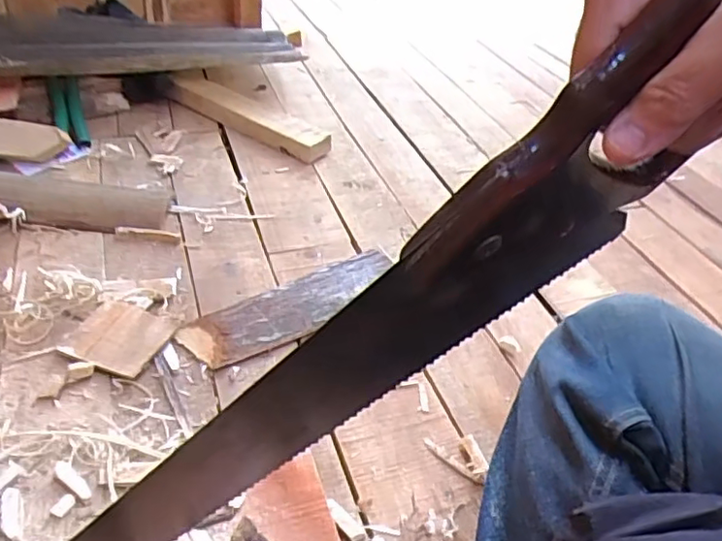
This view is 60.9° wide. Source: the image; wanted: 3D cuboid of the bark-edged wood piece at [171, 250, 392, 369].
[{"bbox_3d":[-0.067,0.032,0.657,0.246,0.019,0.076,-26,48,-35],"label":"bark-edged wood piece"}]

